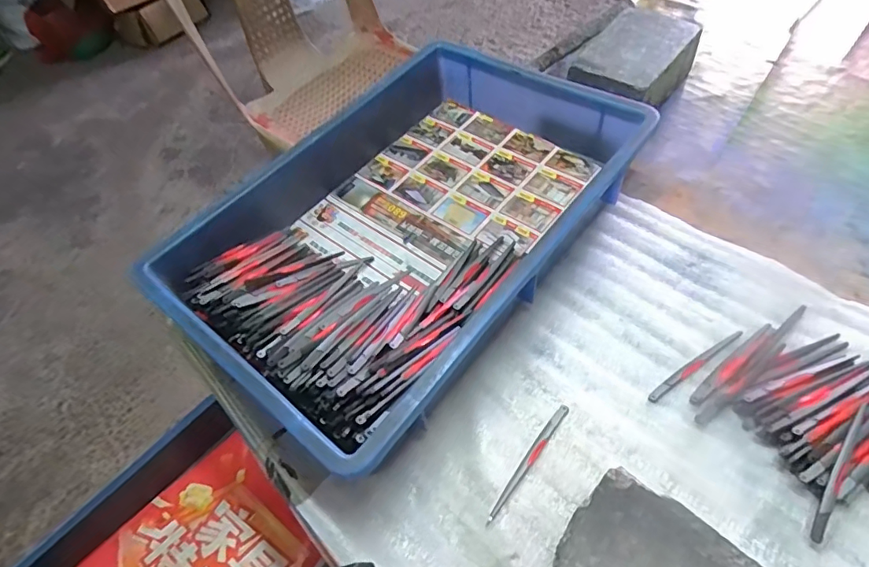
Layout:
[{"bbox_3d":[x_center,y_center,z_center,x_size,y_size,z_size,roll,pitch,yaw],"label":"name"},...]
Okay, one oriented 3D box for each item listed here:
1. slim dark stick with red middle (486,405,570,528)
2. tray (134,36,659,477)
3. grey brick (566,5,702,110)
[{"bbox_3d":[0.072,0.136,0.386,0.009,0.006,0.107,31,62,25],"label":"slim dark stick with red middle"},{"bbox_3d":[-0.022,-0.065,0.488,0.281,0.076,0.421,32,62,26],"label":"tray"},{"bbox_3d":[0.239,-0.260,0.614,0.102,0.062,0.168,32,62,26],"label":"grey brick"}]

